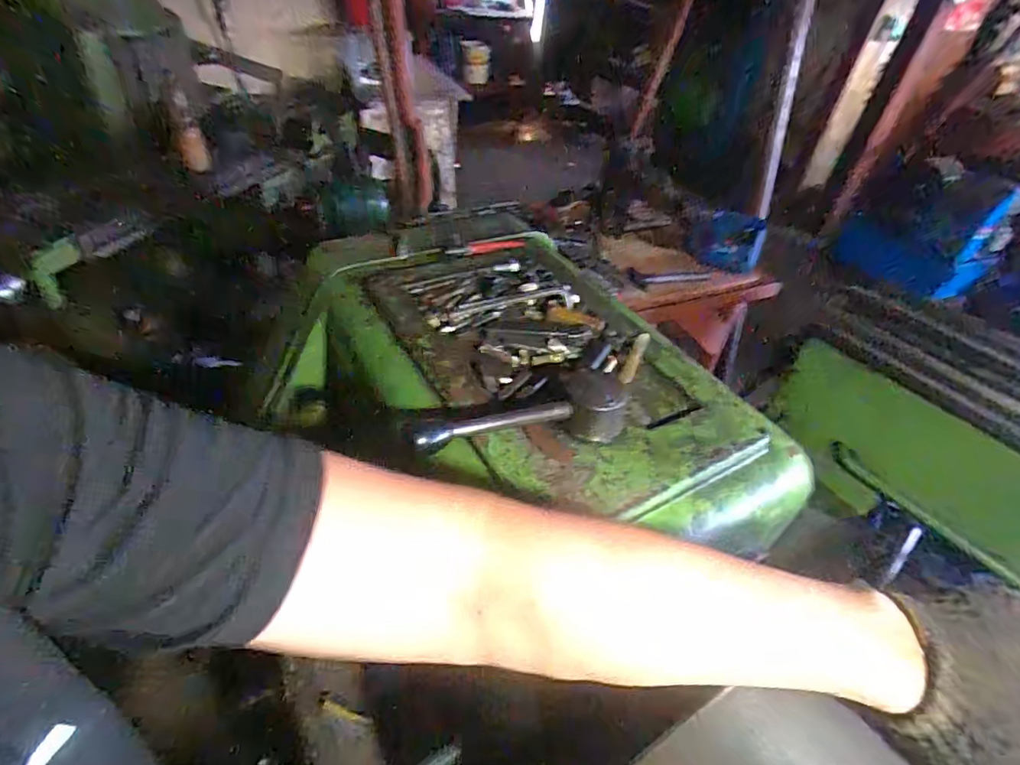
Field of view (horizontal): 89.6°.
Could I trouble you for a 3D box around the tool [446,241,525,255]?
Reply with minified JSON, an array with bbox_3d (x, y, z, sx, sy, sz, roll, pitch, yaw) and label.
[{"bbox_3d":[-0.033,-0.201,0.772,0.129,0.014,0.022,-17,47,-24],"label":"tool"}]

